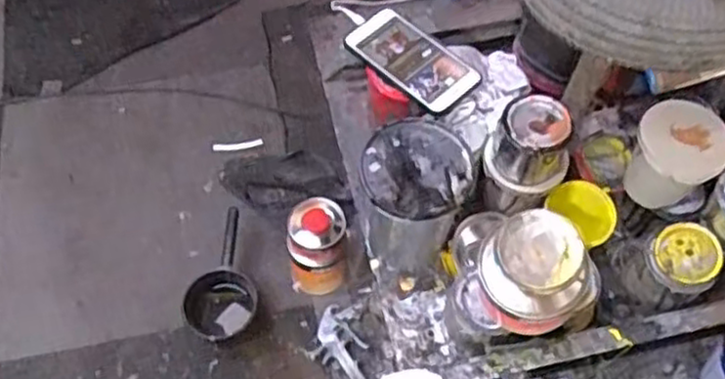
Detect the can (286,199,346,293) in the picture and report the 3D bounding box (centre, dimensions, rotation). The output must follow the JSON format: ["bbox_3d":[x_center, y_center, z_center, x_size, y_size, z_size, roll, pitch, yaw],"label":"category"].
[{"bbox_3d":[-0.088,0.109,1.376,0.114,0.183,0.119,1,61,-1],"label":"can"}]

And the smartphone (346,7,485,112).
[{"bbox_3d":[0.057,-0.154,0.854,0.156,0.013,0.073,41,78,23],"label":"smartphone"}]

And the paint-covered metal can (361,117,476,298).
[{"bbox_3d":[0.051,0.016,0.810,0.113,0.149,0.132,22,63,10],"label":"paint-covered metal can"}]

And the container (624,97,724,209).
[{"bbox_3d":[0.327,-0.029,0.774,0.087,0.100,0.088,1,61,-1],"label":"container"}]

